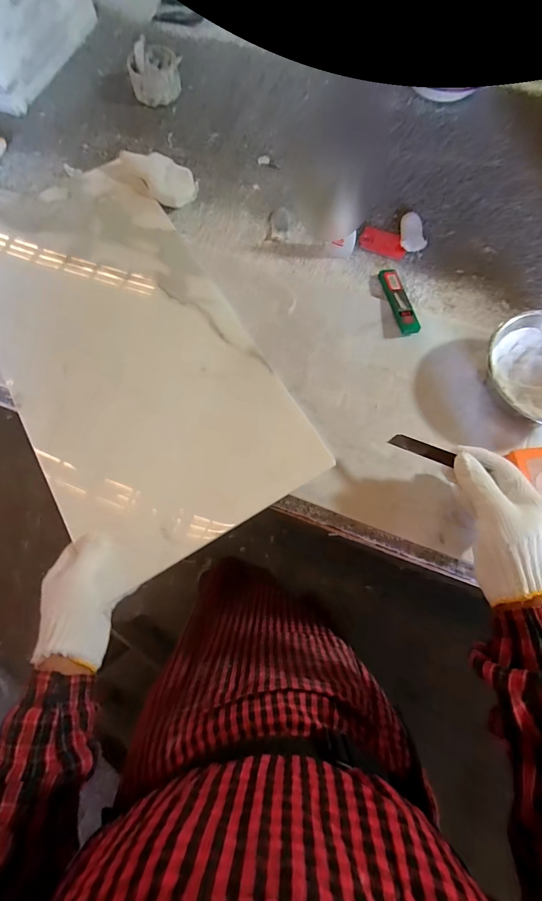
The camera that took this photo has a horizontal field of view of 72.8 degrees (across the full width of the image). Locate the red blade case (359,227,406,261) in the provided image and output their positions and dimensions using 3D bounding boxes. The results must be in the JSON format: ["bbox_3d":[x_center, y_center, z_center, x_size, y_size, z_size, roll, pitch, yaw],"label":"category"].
[{"bbox_3d":[0.169,-0.311,0.552,0.071,0.009,0.037,26,73,9],"label":"red blade case"}]

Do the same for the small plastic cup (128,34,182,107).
[{"bbox_3d":[-0.203,-0.671,0.650,0.095,0.053,0.095,-14,72,-5],"label":"small plastic cup"}]

